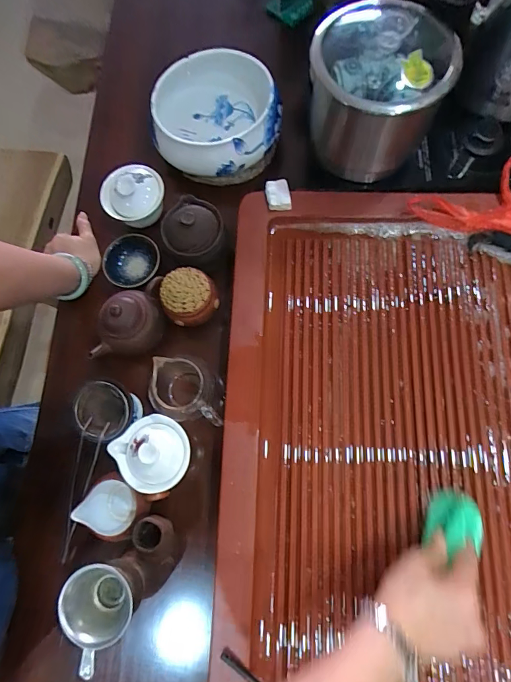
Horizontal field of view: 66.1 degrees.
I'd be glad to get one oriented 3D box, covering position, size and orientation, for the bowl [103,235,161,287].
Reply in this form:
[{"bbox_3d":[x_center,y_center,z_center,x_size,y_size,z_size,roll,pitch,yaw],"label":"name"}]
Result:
[{"bbox_3d":[-0.179,-0.118,0.583,0.079,0.038,0.085,-1,75,3],"label":"bowl"}]

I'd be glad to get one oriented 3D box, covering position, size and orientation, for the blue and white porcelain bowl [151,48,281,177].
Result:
[{"bbox_3d":[-0.062,-0.348,0.601,0.189,0.078,0.177,0,75,2],"label":"blue and white porcelain bowl"}]

